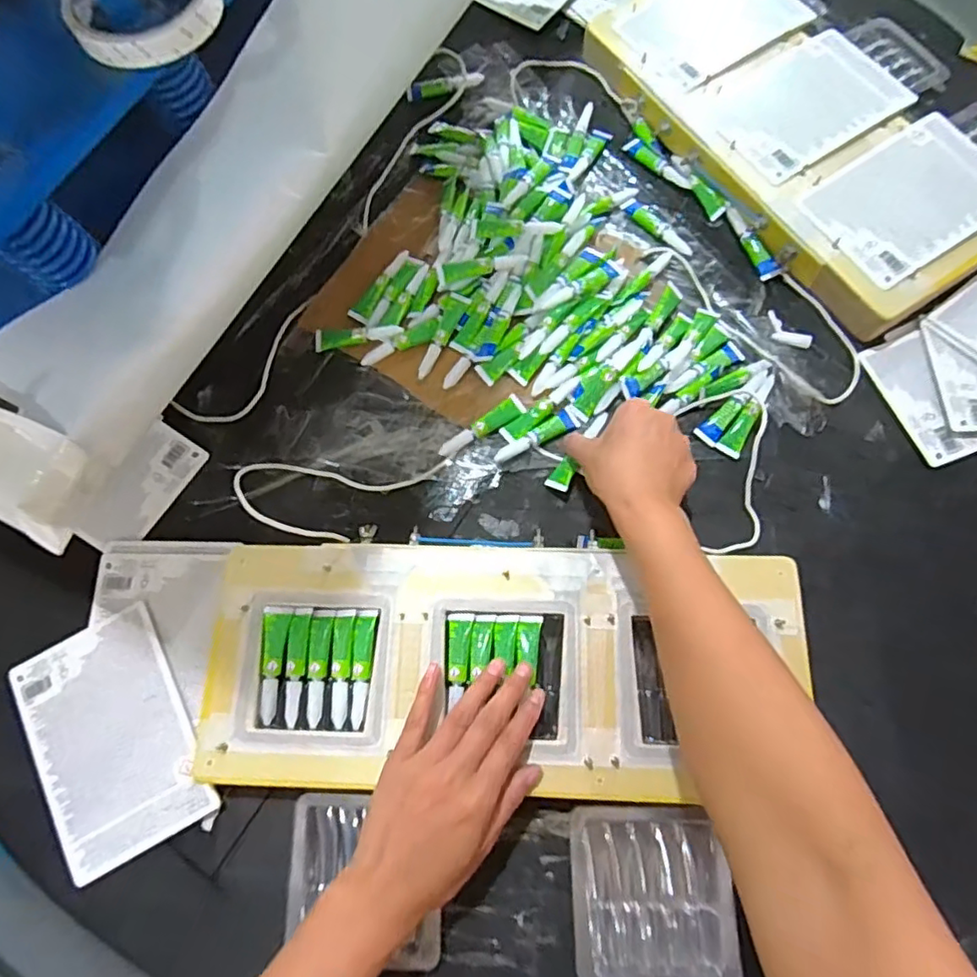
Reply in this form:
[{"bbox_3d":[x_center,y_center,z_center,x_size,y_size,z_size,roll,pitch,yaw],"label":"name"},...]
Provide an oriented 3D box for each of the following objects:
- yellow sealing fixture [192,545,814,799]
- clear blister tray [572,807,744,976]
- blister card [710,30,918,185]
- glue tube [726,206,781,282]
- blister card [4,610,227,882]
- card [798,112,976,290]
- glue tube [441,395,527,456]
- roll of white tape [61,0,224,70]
[{"bbox_3d":[0.012,0.126,0.444,0.419,0.021,0.170,-2,74,2],"label":"yellow sealing fixture"},{"bbox_3d":[0.110,0.274,0.413,0.105,0.023,0.106,-1,74,2],"label":"clear blister tray"},{"bbox_3d":[0.299,-0.361,0.573,0.168,0.014,0.116,-32,75,-7],"label":"blister card"},{"bbox_3d":[0.242,-0.228,0.572,0.013,0.016,0.080,-26,74,-5],"label":"glue tube"},{"bbox_3d":[-0.284,0.187,0.463,0.116,0.011,0.169,-30,75,-6],"label":"blister card"},{"bbox_3d":[0.374,-0.256,0.540,0.172,0.009,0.115,-33,73,-5],"label":"card"},{"bbox_3d":[-0.006,-0.053,0.524,0.081,0.009,0.018,-33,75,-7],"label":"glue tube"},{"bbox_3d":[-0.207,-0.291,0.372,0.088,0.017,0.083,-1,71,3],"label":"roll of white tape"}]

